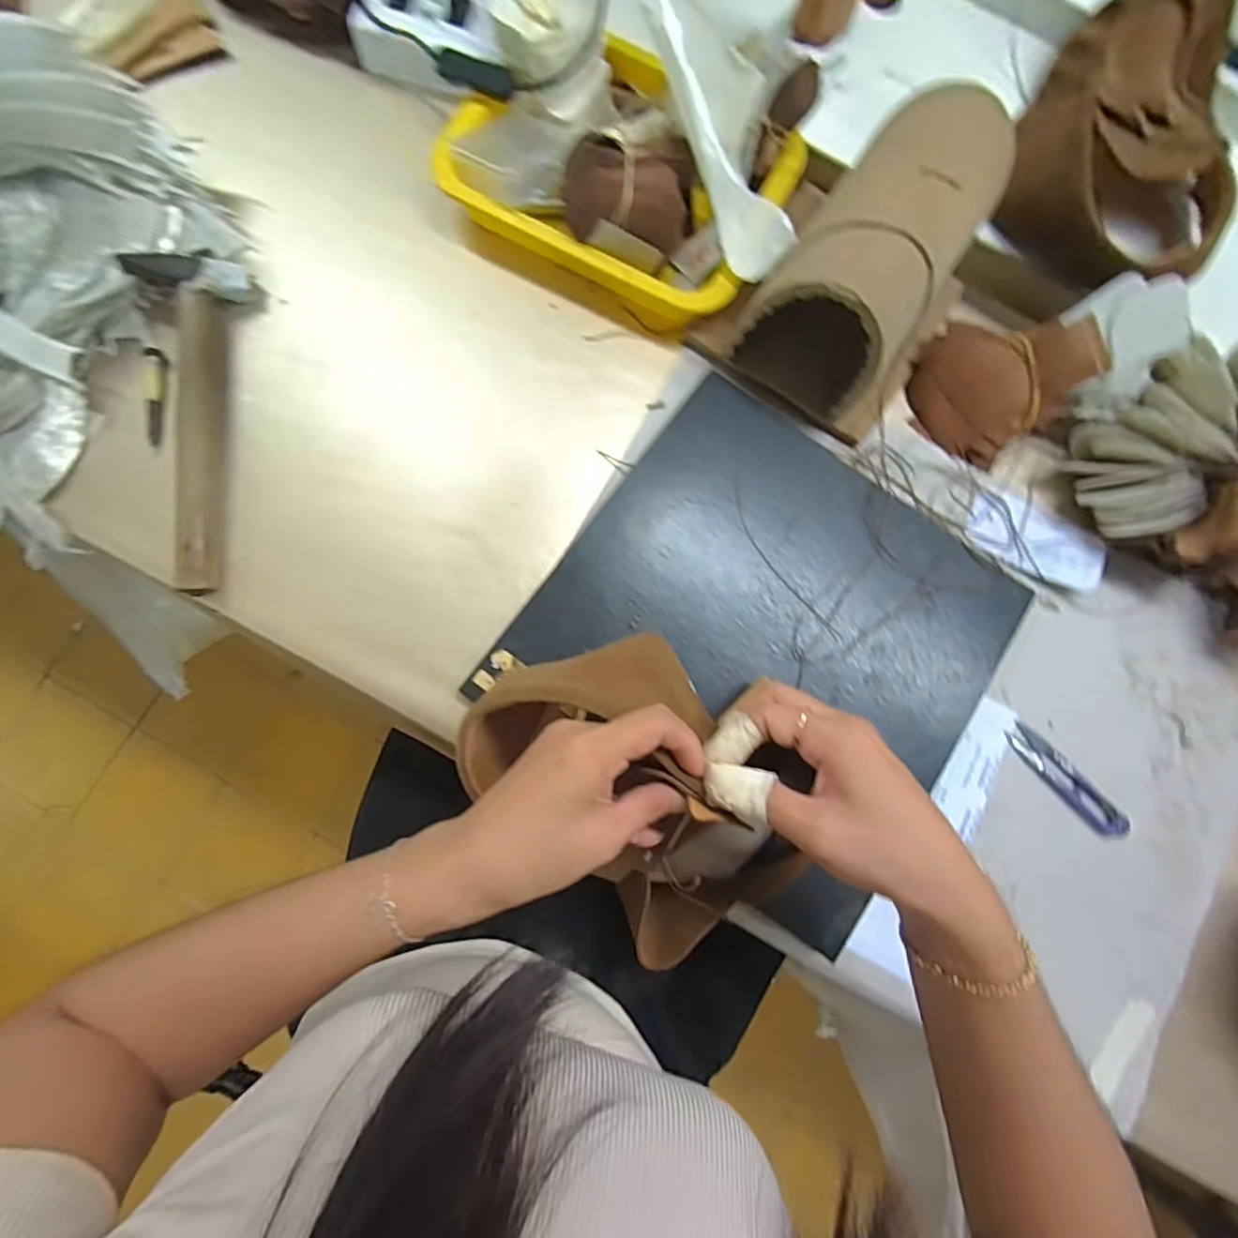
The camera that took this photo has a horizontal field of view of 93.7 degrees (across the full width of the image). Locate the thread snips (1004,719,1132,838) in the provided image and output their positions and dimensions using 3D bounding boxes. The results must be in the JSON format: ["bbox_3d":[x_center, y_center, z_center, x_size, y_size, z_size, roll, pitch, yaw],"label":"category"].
[{"bbox_3d":[0.331,0.118,0.430,0.027,0.012,0.103,-43,86,-8],"label":"thread snips"}]

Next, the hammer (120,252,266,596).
[{"bbox_3d":[-0.330,-0.148,0.441,0.075,0.035,0.255,1,81,-3],"label":"hammer"}]

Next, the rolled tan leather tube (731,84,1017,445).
[{"bbox_3d":[0.191,-0.247,0.417,0.128,0.122,0.188,39,81,4],"label":"rolled tan leather tube"}]

